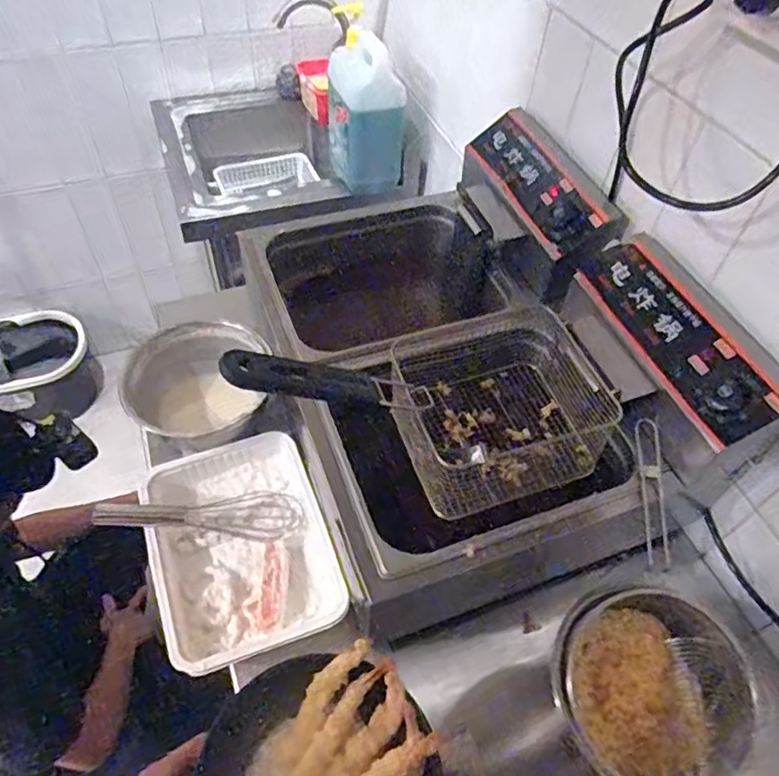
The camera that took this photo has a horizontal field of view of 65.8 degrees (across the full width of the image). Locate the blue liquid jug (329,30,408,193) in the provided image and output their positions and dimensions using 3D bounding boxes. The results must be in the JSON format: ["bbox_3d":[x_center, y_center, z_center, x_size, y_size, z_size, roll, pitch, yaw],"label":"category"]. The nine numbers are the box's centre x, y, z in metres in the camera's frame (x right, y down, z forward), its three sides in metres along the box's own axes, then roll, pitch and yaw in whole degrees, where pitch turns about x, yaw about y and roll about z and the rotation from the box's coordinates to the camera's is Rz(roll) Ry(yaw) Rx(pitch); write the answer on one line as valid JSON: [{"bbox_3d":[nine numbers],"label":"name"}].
[{"bbox_3d":[-0.046,-0.515,1.146,0.129,0.263,0.120,-7,53,-10],"label":"blue liquid jug"}]

